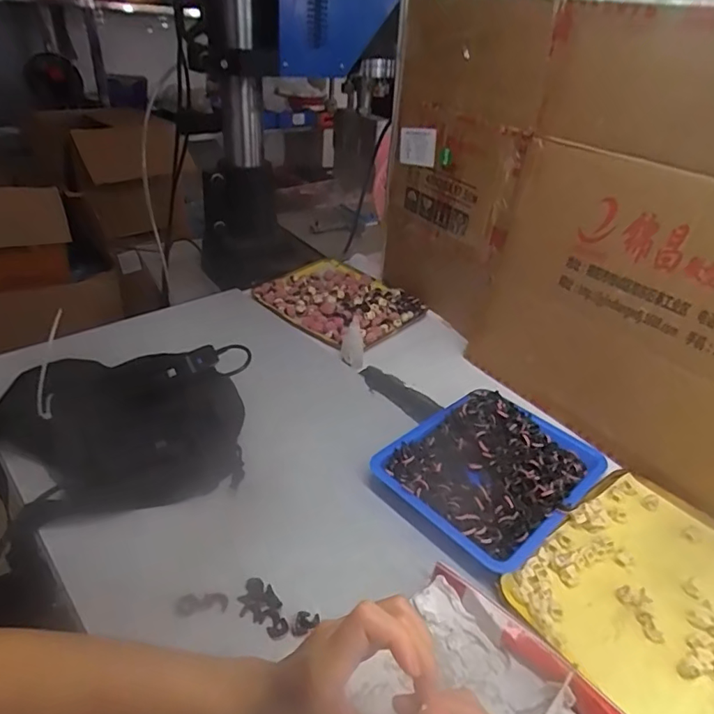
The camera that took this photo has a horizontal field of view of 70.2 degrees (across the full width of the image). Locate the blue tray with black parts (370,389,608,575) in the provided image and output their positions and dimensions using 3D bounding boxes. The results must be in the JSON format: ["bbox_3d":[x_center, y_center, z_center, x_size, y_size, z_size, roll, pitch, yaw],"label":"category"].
[{"bbox_3d":[0.145,0.115,0.544,0.214,0.036,0.170,-25,43,-35],"label":"blue tray with black parts"}]

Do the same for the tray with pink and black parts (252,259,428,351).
[{"bbox_3d":[-0.031,-0.093,0.858,0.238,0.030,0.196,26,40,30],"label":"tray with pink and black parts"}]

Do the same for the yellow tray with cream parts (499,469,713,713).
[{"bbox_3d":[0.280,0.220,0.431,0.232,0.015,0.235,-22,41,-33],"label":"yellow tray with cream parts"}]

